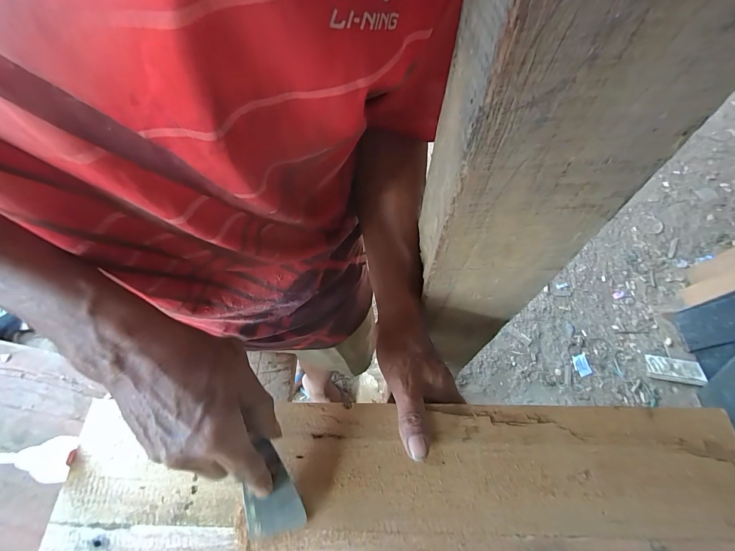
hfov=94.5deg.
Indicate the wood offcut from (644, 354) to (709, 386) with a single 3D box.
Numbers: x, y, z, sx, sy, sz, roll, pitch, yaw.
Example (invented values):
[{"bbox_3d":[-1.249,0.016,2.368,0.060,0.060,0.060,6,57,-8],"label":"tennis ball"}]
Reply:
[{"bbox_3d":[1.054,0.326,1.170,0.181,0.023,0.077,7,88,7],"label":"wood offcut"}]

